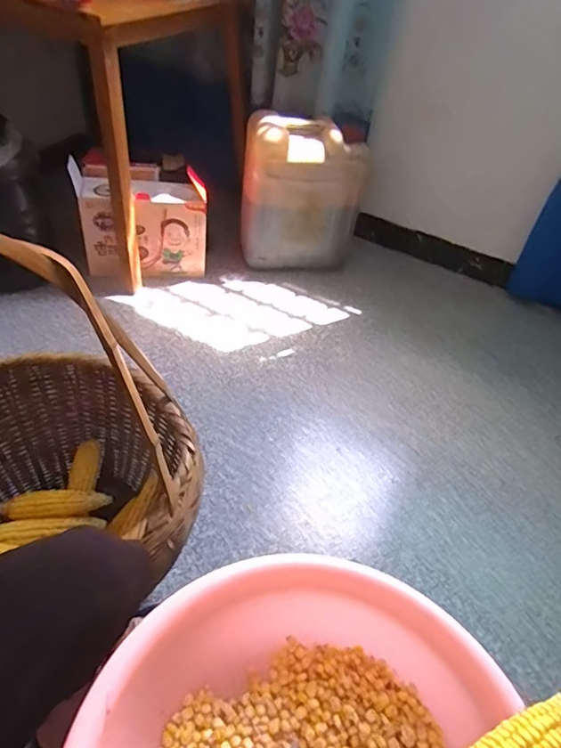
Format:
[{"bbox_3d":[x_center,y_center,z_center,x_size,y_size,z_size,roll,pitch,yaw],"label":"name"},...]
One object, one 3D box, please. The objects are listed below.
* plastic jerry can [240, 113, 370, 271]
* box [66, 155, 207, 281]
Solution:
[{"bbox_3d":[0.072,-0.510,1.514,0.346,0.418,0.221,6,45,-4],"label":"plastic jerry can"},{"bbox_3d":[-0.375,-0.408,1.442,0.330,0.299,0.129,-1,44,-8],"label":"box"}]

